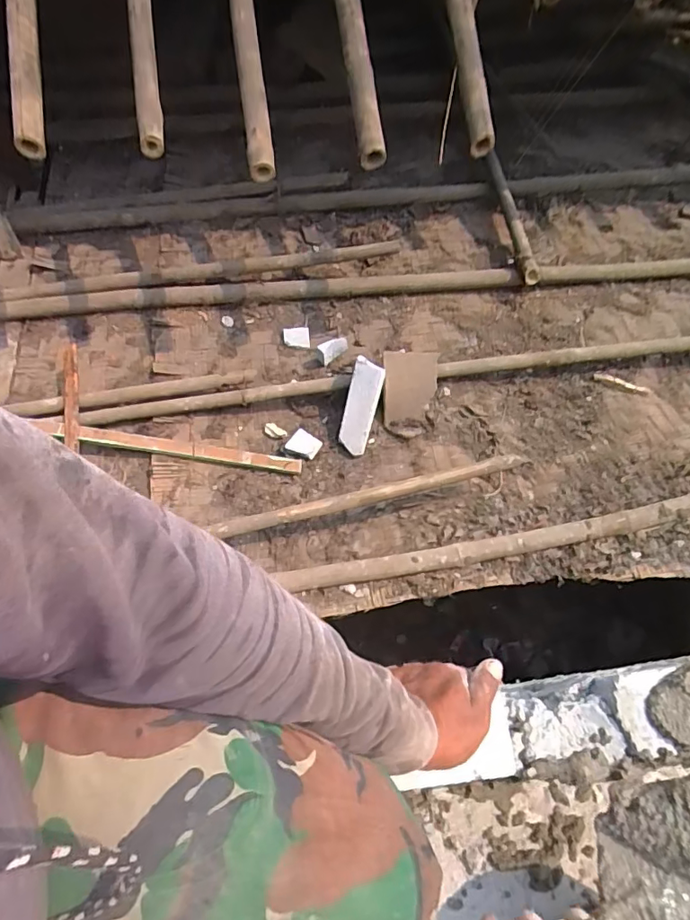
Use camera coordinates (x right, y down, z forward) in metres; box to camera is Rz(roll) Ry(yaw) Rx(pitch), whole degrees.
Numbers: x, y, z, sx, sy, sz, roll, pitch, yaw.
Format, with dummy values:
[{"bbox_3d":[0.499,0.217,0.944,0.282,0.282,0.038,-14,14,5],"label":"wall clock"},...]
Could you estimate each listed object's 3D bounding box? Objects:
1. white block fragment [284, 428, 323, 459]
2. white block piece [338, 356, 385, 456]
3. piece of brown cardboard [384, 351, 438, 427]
[{"bbox_3d":[-0.110,-0.041,1.414,0.080,0.025,0.073,29,67,11],"label":"white block fragment"},{"bbox_3d":[0.041,-0.140,1.387,0.083,0.032,0.250,13,104,4],"label":"white block piece"},{"bbox_3d":[0.179,-0.208,1.432,0.144,0.032,0.199,-1,81,11],"label":"piece of brown cardboard"}]

